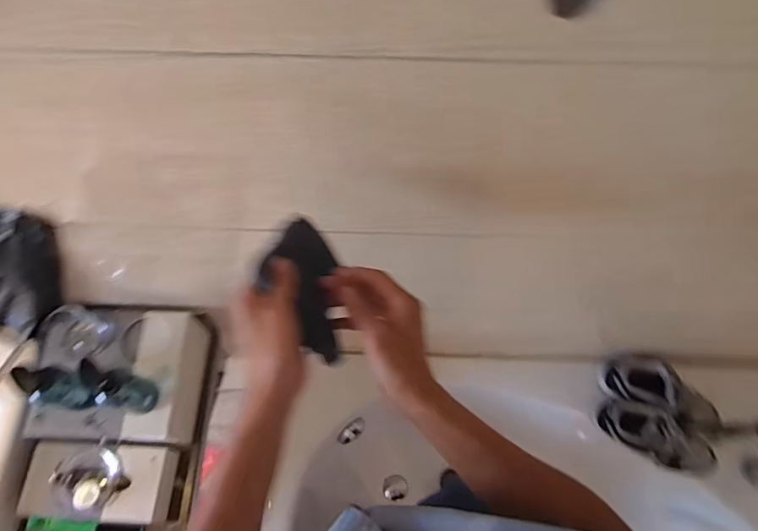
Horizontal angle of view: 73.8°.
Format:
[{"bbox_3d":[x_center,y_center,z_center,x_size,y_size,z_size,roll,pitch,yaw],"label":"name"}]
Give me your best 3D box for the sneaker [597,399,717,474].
[{"bbox_3d":[0.612,0.375,1.095,0.264,0.089,0.098,26,69,11],"label":"sneaker"}]

